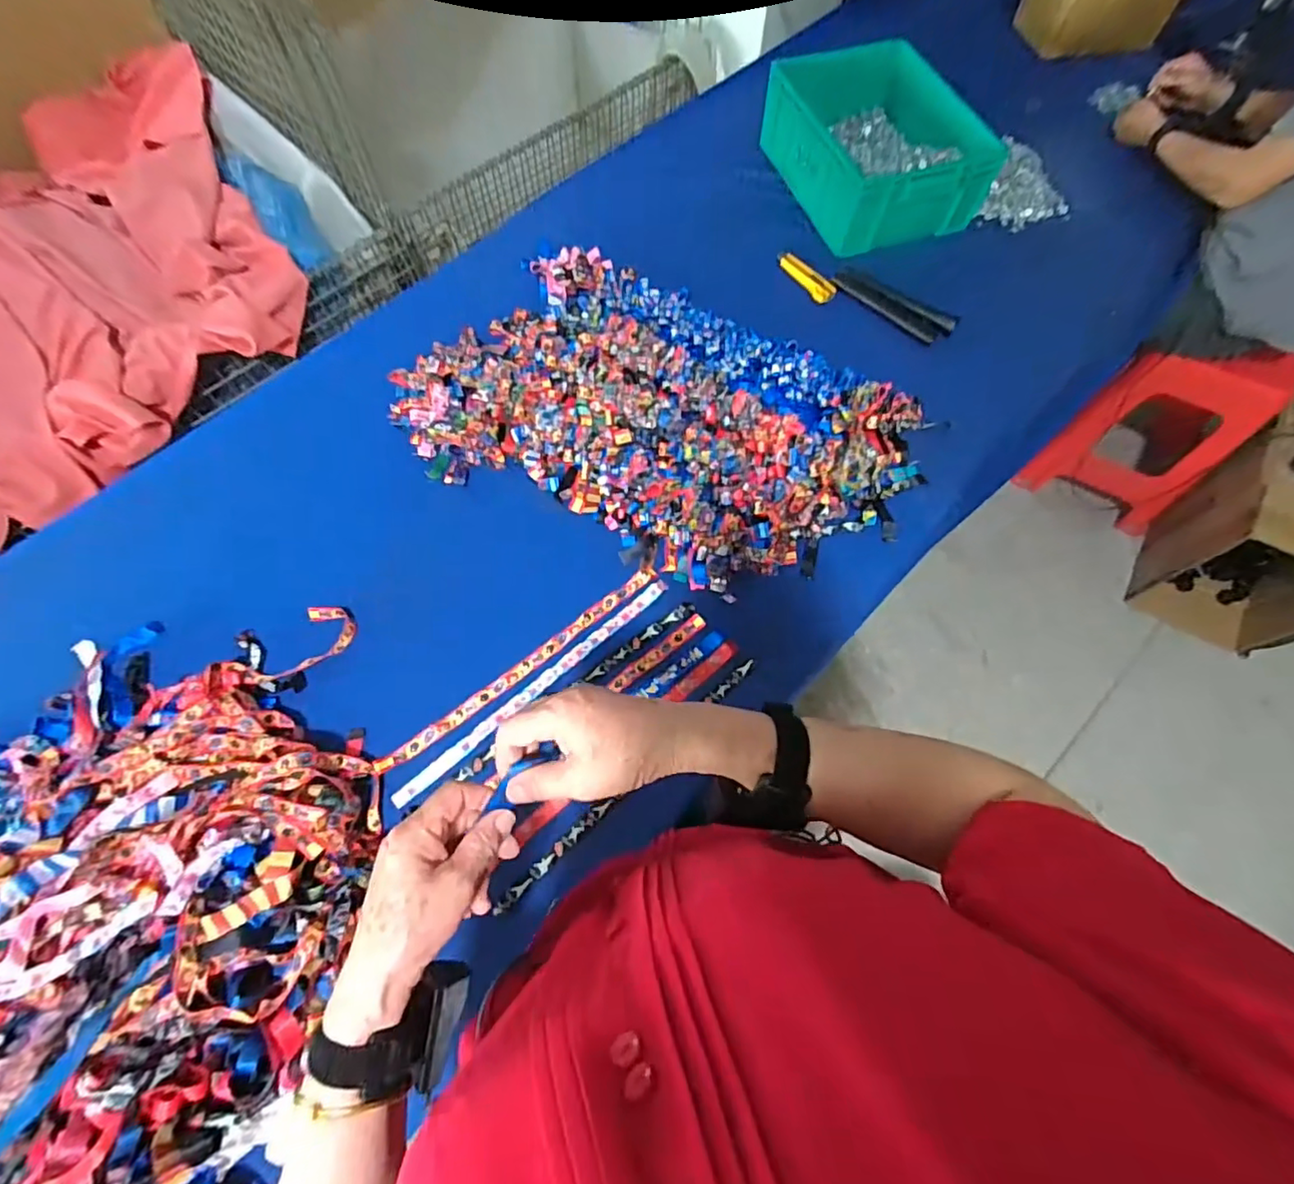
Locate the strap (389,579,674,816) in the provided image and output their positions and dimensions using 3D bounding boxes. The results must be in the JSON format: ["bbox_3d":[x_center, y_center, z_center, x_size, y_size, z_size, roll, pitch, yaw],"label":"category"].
[{"bbox_3d":[-0.147,0.128,0.800,0.451,0.011,0.023,-38,72,-15],"label":"strap"}]

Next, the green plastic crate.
[{"bbox_3d":[0.447,-0.873,1.140,0.293,0.159,0.425,-16,68,-7],"label":"green plastic crate"}]

